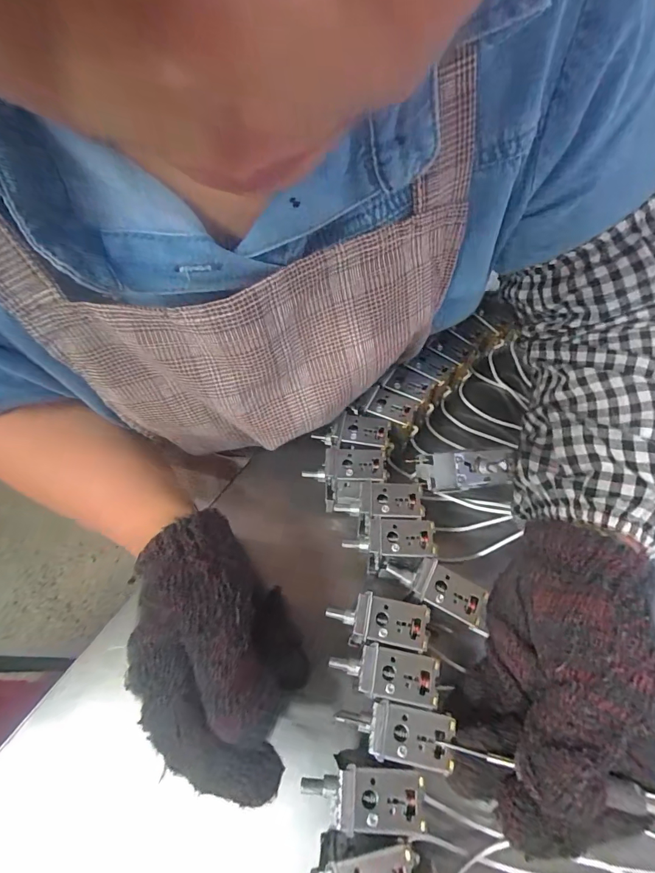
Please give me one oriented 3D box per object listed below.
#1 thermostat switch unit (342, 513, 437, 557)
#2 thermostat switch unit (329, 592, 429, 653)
[{"bbox_3d":[0.036,0.059,0.244,0.052,0.017,0.023,1,59,13],"label":"thermostat switch unit"},{"bbox_3d":[0.026,0.100,0.221,0.050,0.017,0.024,9,60,2],"label":"thermostat switch unit"}]

